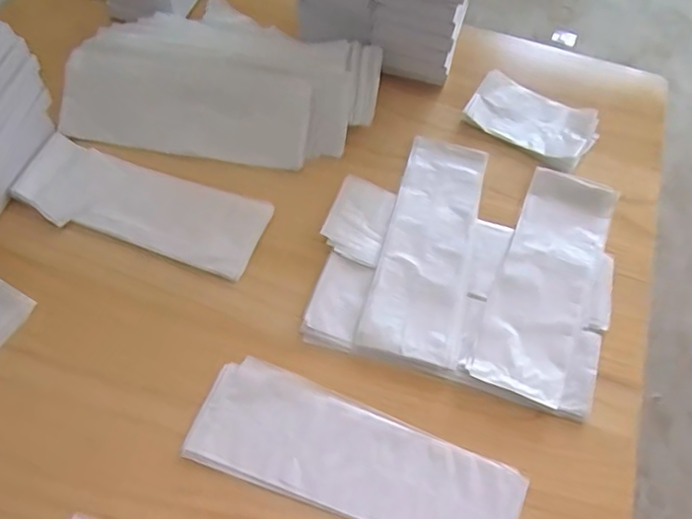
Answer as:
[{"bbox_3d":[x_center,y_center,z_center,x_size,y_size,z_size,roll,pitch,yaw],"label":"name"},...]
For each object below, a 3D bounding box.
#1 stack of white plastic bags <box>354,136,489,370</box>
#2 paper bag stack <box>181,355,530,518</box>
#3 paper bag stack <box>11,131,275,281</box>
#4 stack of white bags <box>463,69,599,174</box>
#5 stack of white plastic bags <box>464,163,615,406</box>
[{"bbox_3d":[0.079,-0.019,0.586,0.085,0.008,0.237,14,59,6],"label":"stack of white plastic bags"},{"bbox_3d":[0.008,0.156,0.490,0.253,0.007,0.087,20,60,9],"label":"paper bag stack"},{"bbox_3d":[-0.192,-0.052,0.590,0.227,0.013,0.083,20,60,9],"label":"paper bag stack"},{"bbox_3d":[0.200,-0.151,0.682,0.133,0.016,0.079,29,62,14],"label":"stack of white bags"},{"bbox_3d":[0.185,0.015,0.579,0.083,0.011,0.240,22,61,11],"label":"stack of white plastic bags"}]

